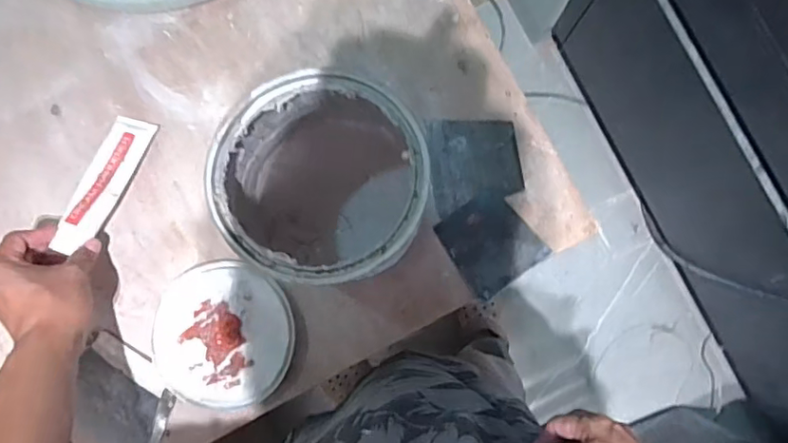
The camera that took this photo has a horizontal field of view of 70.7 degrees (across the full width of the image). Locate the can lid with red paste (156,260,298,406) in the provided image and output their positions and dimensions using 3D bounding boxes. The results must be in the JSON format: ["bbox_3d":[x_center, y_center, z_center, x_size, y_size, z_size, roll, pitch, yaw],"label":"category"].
[{"bbox_3d":[-0.180,0.120,0.593,0.144,0.013,0.149,0,85,1],"label":"can lid with red paste"}]

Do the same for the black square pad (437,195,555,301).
[{"bbox_3d":[0.105,0.022,0.603,0.091,0.006,0.093,-35,85,-2],"label":"black square pad"}]

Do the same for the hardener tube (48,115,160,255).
[{"bbox_3d":[-0.307,-0.041,0.588,0.046,0.016,0.156,18,69,3],"label":"hardener tube"}]

